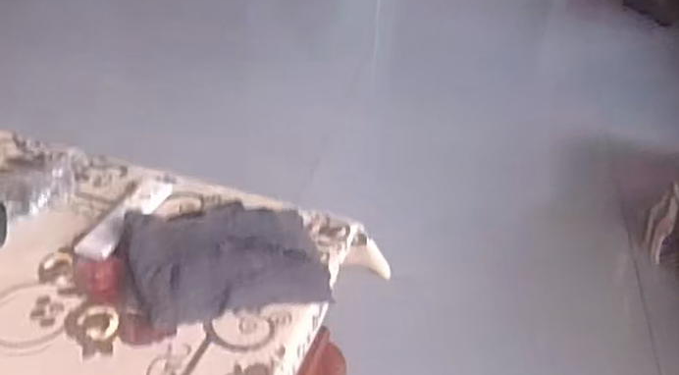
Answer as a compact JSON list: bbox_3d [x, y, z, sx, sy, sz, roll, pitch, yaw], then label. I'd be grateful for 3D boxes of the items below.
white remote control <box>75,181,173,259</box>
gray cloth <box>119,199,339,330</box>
[{"bbox_3d":[-0.234,0.027,0.797,0.044,0.020,0.146,12,35,13],"label":"white remote control"},{"bbox_3d":[-0.118,0.065,0.734,0.196,0.044,0.146,-8,36,-16],"label":"gray cloth"}]

